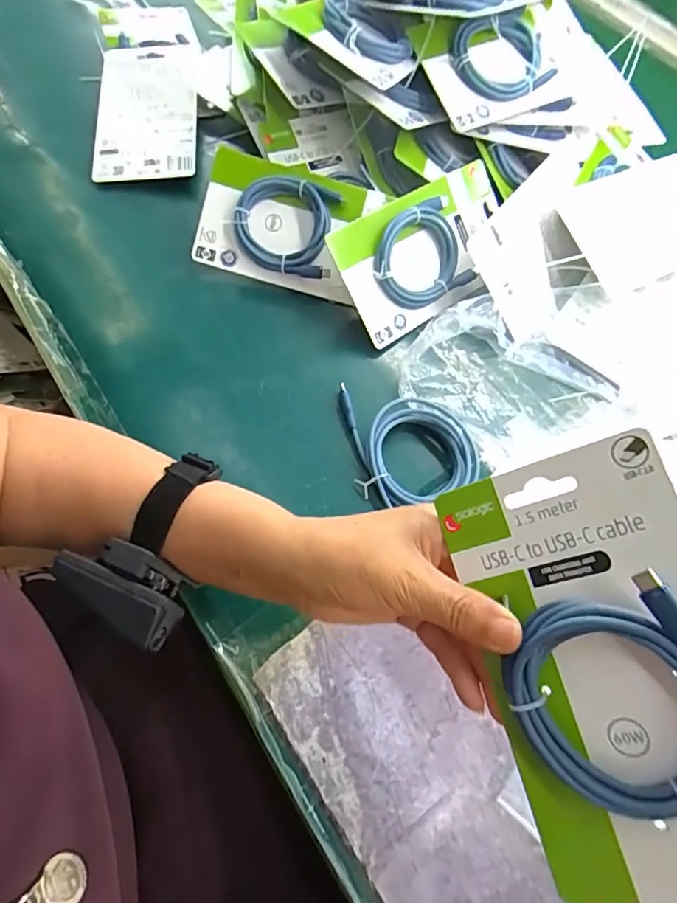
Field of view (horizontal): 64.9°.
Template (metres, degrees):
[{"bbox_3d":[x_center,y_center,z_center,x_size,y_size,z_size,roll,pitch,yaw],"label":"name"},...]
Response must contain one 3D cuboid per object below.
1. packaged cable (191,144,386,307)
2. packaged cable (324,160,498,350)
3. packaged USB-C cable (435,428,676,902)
[{"bbox_3d":[-0.049,-0.200,0.470,0.145,0.019,0.102,17,95,1],"label":"packaged cable"},{"bbox_3d":[0.084,-0.174,0.463,0.175,0.020,0.100,-33,107,-19],"label":"packaged cable"},{"bbox_3d":[0.108,0.089,0.218,0.096,0.018,0.177,-24,73,29],"label":"packaged USB-C cable"}]

